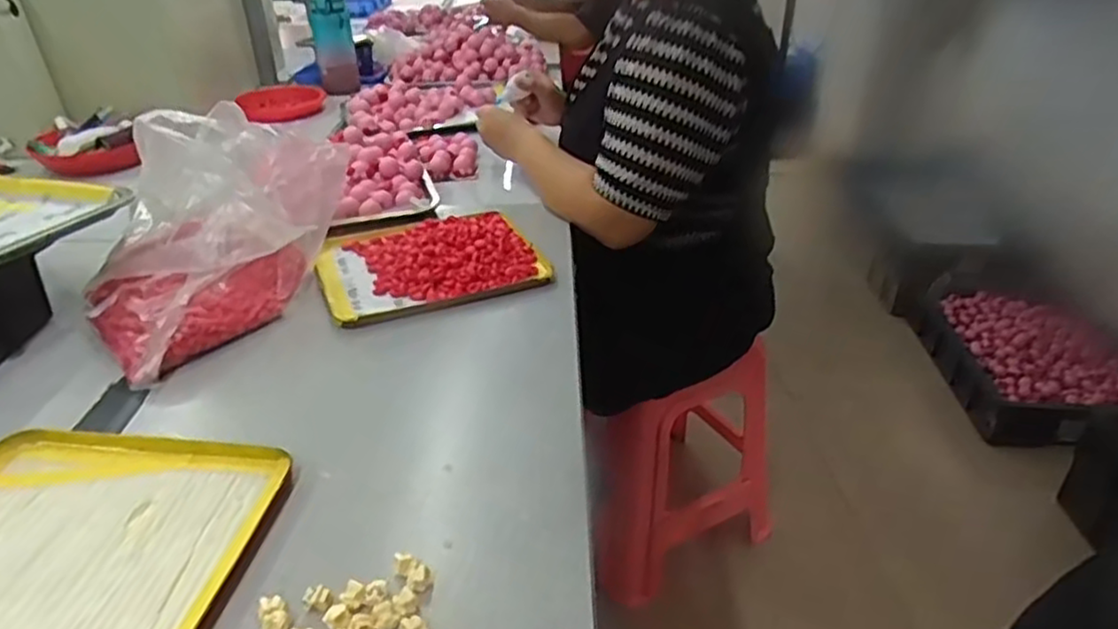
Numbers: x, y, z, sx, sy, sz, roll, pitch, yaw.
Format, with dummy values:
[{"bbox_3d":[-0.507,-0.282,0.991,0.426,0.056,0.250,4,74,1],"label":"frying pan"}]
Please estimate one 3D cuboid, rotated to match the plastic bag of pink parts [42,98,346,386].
[{"bbox_3d":[-0.370,-0.092,0.720,0.191,0.164,0.258,18,36,28],"label":"plastic bag of pink parts"}]

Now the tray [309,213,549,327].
[{"bbox_3d":[-0.149,-0.070,0.824,0.244,0.029,0.212,-12,33,-18],"label":"tray"}]

